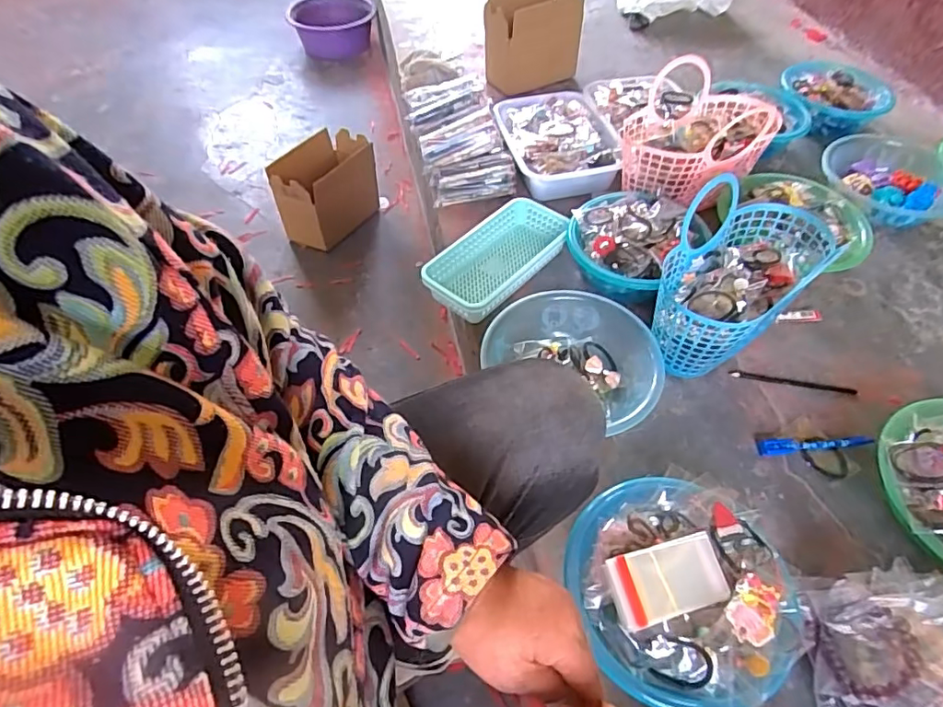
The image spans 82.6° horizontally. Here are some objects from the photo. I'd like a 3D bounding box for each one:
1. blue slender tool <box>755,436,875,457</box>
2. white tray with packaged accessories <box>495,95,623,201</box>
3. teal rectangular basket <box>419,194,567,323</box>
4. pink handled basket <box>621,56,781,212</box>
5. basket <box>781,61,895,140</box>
[{"bbox_3d":[0.451,0.119,0.702,0.146,0.013,0.022,-2,54,1],"label":"blue slender tool"},{"bbox_3d":[0.169,-0.420,1.064,0.203,0.070,0.279,-9,54,-4],"label":"white tray with packaged accessories"},{"bbox_3d":[0.049,-0.156,0.905,0.129,0.071,0.272,36,63,25],"label":"teal rectangular basket"},{"bbox_3d":[0.388,-0.378,0.910,0.239,0.153,0.208,5,55,6],"label":"pink handled basket"},{"bbox_3d":[0.782,-0.551,1.169,0.211,0.079,0.223,23,58,18],"label":"basket"}]

